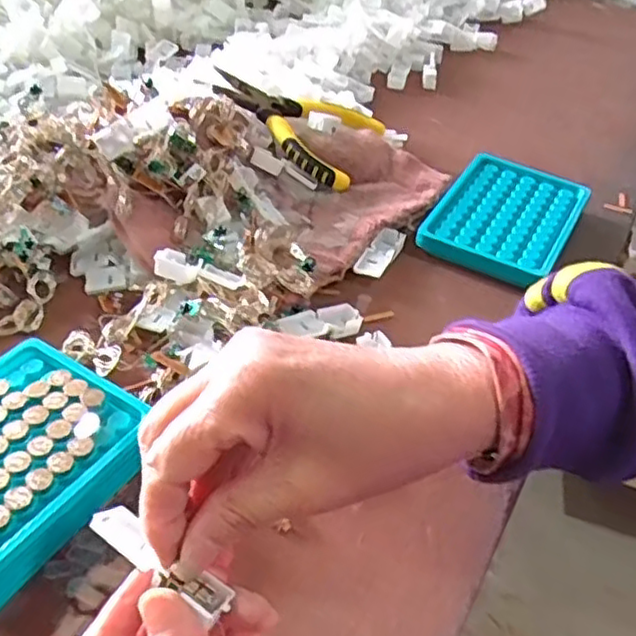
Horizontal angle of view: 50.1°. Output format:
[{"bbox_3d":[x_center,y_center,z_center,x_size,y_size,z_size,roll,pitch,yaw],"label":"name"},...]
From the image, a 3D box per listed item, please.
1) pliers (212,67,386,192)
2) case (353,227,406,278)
[{"bbox_3d":[-0.025,-0.169,0.568,0.149,0.016,0.091,28,53,5],"label":"pliers"},{"bbox_3d":[0.045,-0.045,0.488,0.020,0.010,0.056,23,47,19],"label":"case"}]

